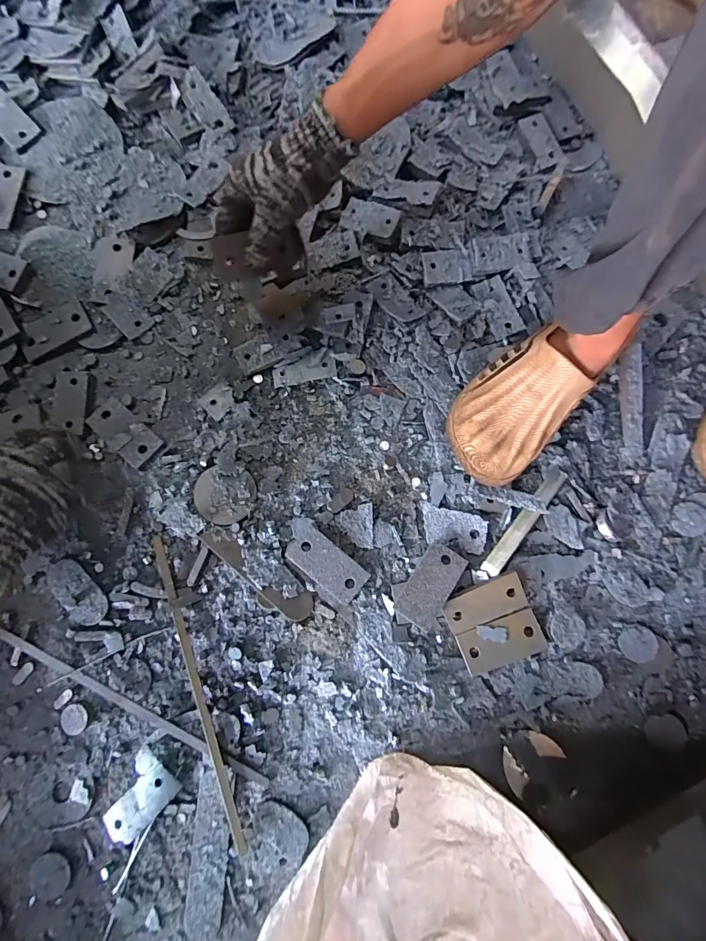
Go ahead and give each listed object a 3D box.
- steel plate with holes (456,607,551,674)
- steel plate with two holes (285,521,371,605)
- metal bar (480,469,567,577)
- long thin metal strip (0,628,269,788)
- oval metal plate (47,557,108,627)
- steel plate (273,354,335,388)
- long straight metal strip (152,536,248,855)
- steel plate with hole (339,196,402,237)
[{"bbox_3d":[0.181,0.207,0.487,0.100,0.012,0.050,-16,81,-4],"label":"steel plate with holes"},{"bbox_3d":[-0.036,0.113,0.500,0.110,0.014,0.048,40,81,6],"label":"steel plate with two holes"},{"bbox_3d":[0.215,0.062,0.502,0.020,0.015,0.163,40,82,6],"label":"metal bar"},{"bbox_3d":[-0.260,0.275,0.470,0.358,0.006,0.014,27,80,4],"label":"long thin metal strip"},{"bbox_3d":[-0.340,0.149,0.495,0.092,0.007,0.042,43,82,6],"label":"oval metal plate"},{"bbox_3d":[-0.067,-0.135,0.548,0.086,0.010,0.028,-10,80,-3],"label":"steel plate"},{"bbox_3d":[-0.184,0.250,0.471,0.015,0.008,0.358,-20,81,-5],"label":"long straight metal strip"},{"bbox_3d":[0.024,-0.361,0.574,0.089,0.006,0.042,29,98,21],"label":"steel plate with hole"}]

